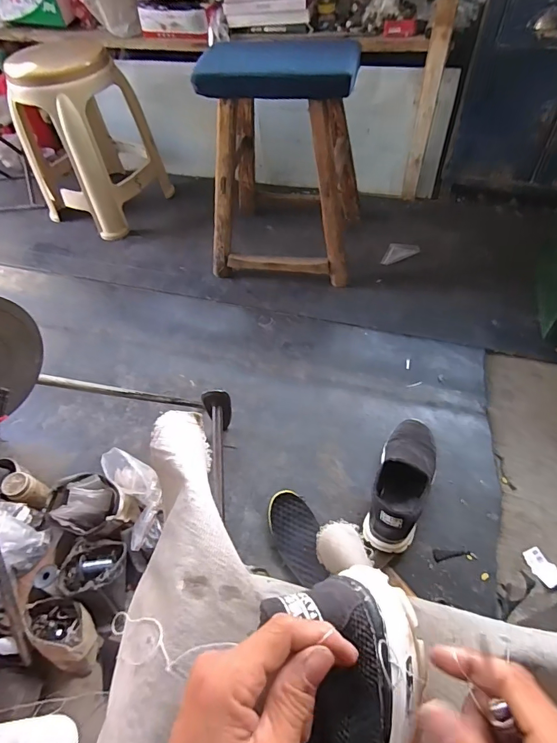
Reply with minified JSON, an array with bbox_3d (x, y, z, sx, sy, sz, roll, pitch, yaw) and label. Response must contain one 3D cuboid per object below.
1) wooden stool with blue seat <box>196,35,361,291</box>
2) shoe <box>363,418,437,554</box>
[{"bbox_3d":[0.015,-0.495,1.064,0.363,0.493,0.279,6,55,9],"label":"wooden stool with blue seat"},{"bbox_3d":[0.234,0.190,0.773,0.103,0.106,0.267,15,57,15],"label":"shoe"}]

